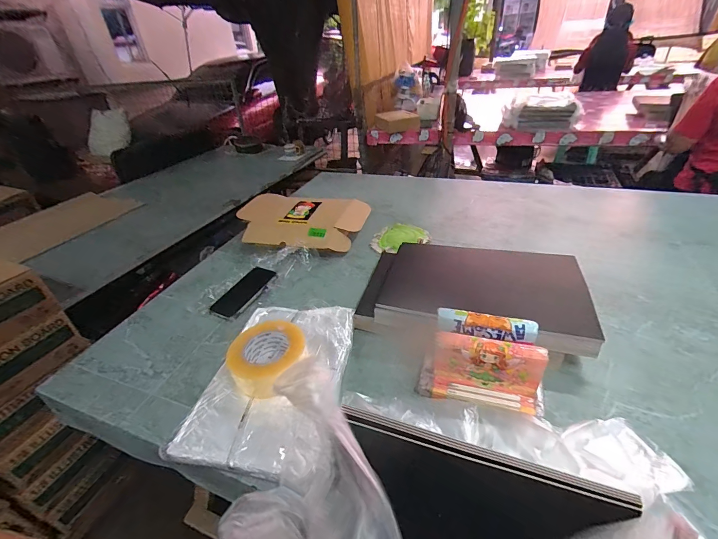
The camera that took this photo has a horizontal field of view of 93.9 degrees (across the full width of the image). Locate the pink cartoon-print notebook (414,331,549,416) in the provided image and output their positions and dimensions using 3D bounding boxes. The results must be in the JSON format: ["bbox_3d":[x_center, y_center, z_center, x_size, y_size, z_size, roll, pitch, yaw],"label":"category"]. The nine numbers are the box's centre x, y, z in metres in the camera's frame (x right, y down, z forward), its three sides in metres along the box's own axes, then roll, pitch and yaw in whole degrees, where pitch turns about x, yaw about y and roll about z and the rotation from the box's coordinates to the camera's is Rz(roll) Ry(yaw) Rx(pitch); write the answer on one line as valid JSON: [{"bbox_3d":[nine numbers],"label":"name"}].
[{"bbox_3d":[0.187,0.152,0.508,0.160,0.111,0.046,11,36,23],"label":"pink cartoon-print notebook"}]

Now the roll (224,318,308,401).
[{"bbox_3d":[-0.159,0.151,0.589,0.134,0.068,0.119,-32,35,-18],"label":"roll"}]

